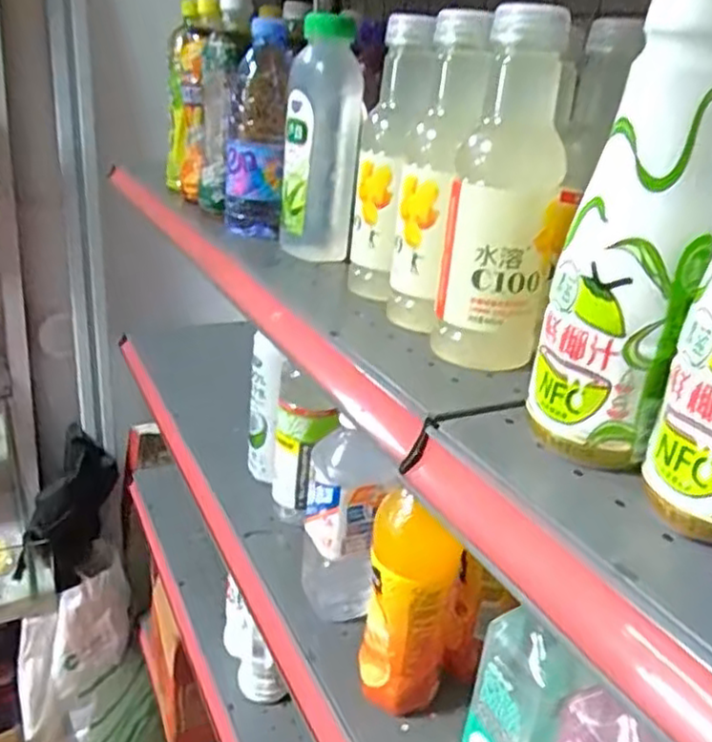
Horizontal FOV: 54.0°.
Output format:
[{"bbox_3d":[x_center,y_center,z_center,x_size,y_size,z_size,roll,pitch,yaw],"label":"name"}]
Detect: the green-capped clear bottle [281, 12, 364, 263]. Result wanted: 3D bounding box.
[{"bbox_3d":[-0.030,-0.200,0.612,0.064,0.197,0.058,4,22,-4],"label":"green-capped clear bottle"}]

